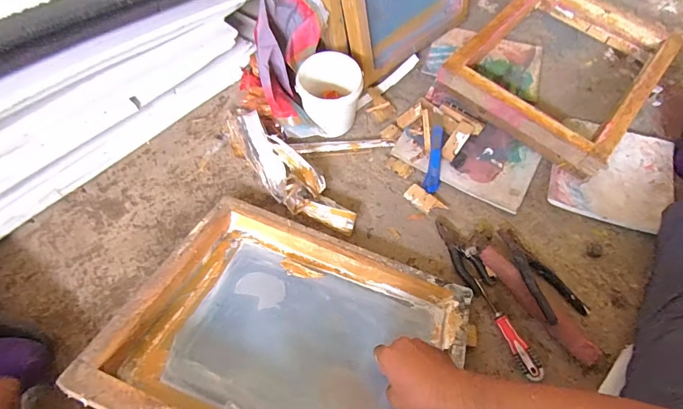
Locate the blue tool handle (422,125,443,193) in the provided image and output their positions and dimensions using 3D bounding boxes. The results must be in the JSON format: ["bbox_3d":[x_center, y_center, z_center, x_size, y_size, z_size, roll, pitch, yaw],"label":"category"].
[{"bbox_3d":[0.186,-0.091,0.769,0.032,0.014,0.136,7,85,2],"label":"blue tool handle"}]

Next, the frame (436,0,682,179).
[{"bbox_3d":[0.490,-0.309,0.862,0.367,0.083,0.441,40,70,15],"label":"frame"}]

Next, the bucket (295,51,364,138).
[{"bbox_3d":[-0.024,-0.220,0.775,0.122,0.122,0.118,1,65,-1],"label":"bucket"}]

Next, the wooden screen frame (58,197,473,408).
[{"bbox_3d":[-0.059,0.190,0.547,0.447,0.054,0.353,21,44,7],"label":"wooden screen frame"}]

